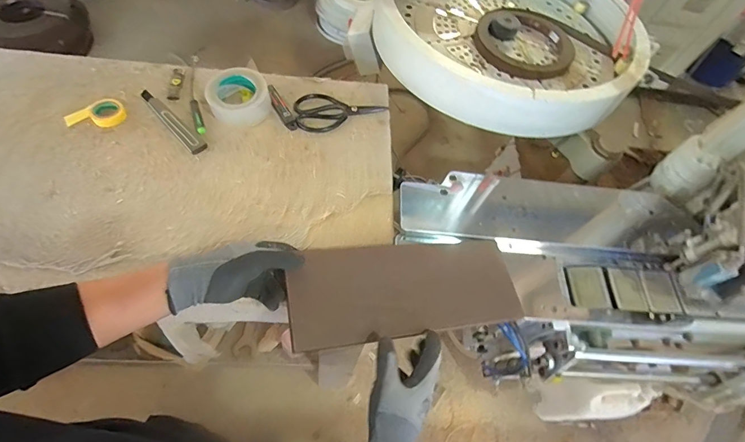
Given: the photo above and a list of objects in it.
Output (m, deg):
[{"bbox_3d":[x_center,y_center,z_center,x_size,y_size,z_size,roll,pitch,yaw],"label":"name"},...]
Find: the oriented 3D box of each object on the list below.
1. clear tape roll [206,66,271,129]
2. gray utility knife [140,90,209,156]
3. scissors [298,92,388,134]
[{"bbox_3d":[-0.260,-0.240,0.763,0.111,0.050,0.115,4,61,-7],"label":"clear tape roll"},{"bbox_3d":[-0.378,-0.188,0.739,0.180,0.023,0.031,41,67,17],"label":"gray utility knife"},{"bbox_3d":[-0.063,-0.229,0.801,0.185,0.015,0.090,-6,63,-12],"label":"scissors"}]

